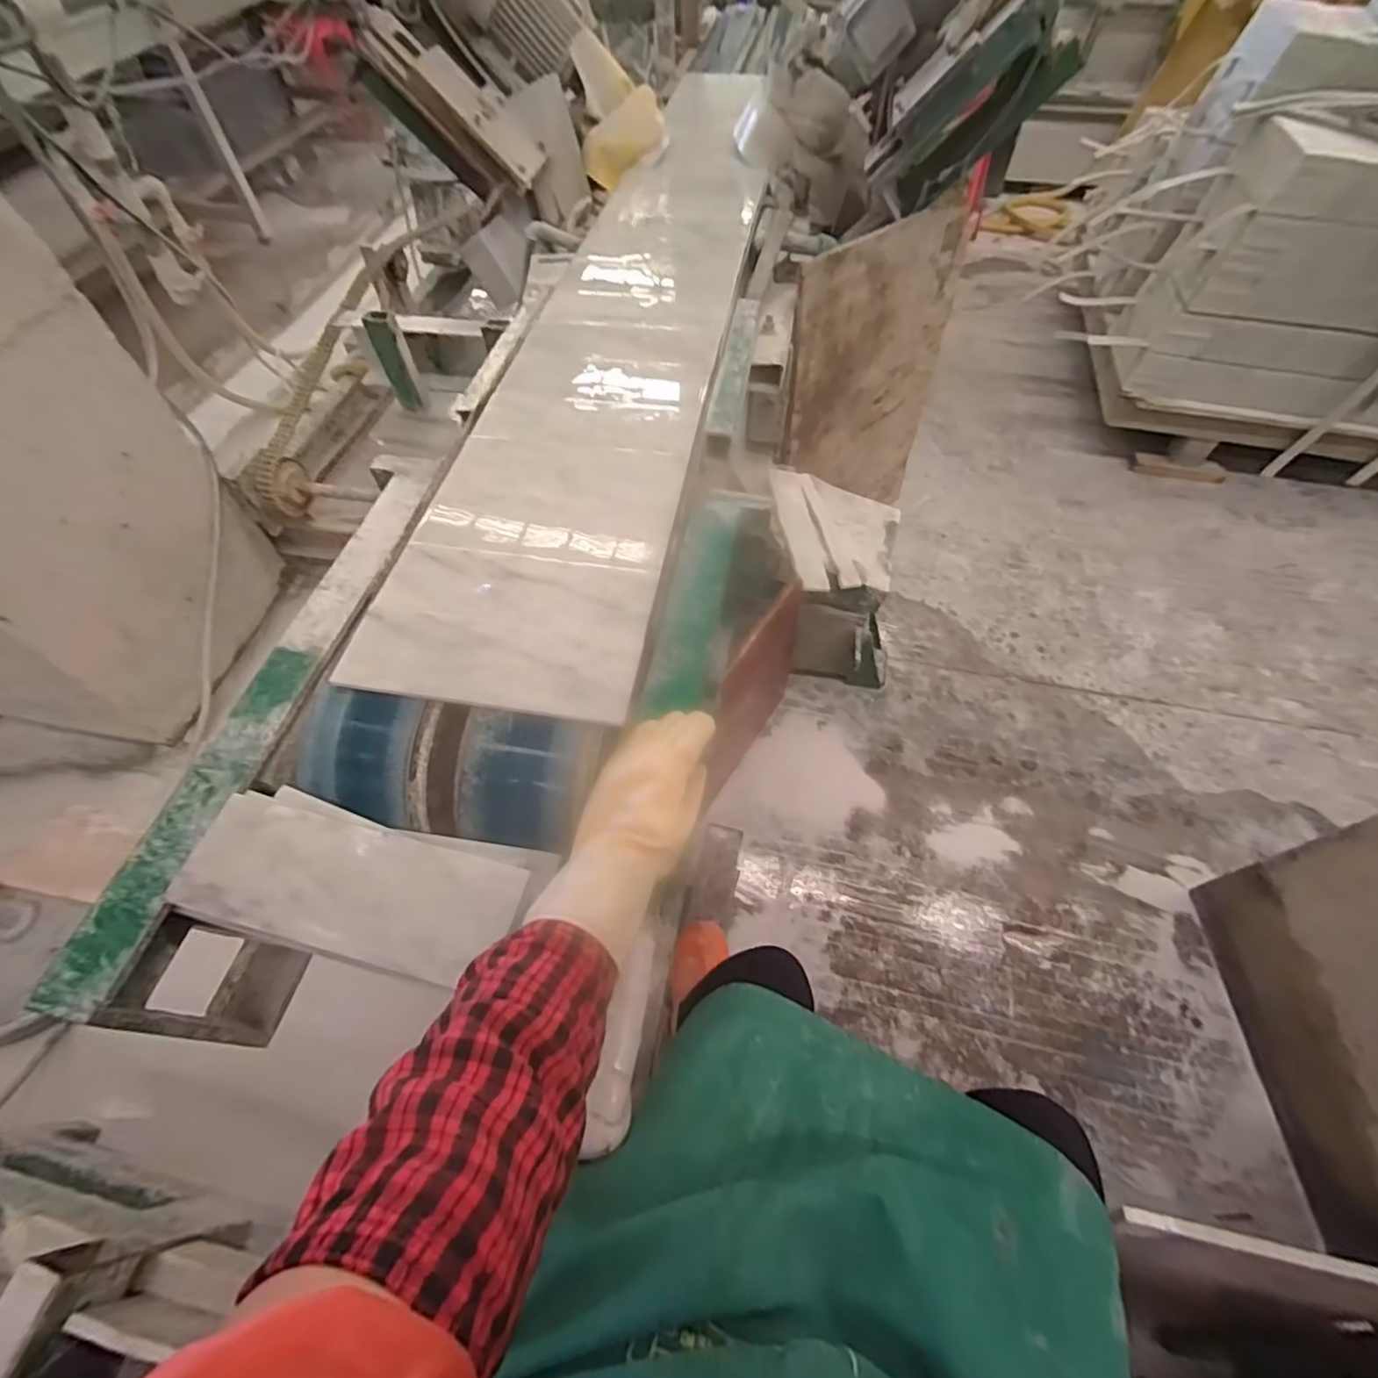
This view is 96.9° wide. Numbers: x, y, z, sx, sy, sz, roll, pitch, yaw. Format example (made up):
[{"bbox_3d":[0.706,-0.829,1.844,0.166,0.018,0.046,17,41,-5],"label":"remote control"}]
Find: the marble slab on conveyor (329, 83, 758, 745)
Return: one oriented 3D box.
[{"bbox_3d":[-0.059,-0.731,1.077,0.294,0.023,1.799,9,59,4],"label":"marble slab on conveyor"}]

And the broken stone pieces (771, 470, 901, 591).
[{"bbox_3d":[0.306,-0.315,1.269,0.282,0.050,0.290,8,60,-13],"label":"broken stone pieces"}]

